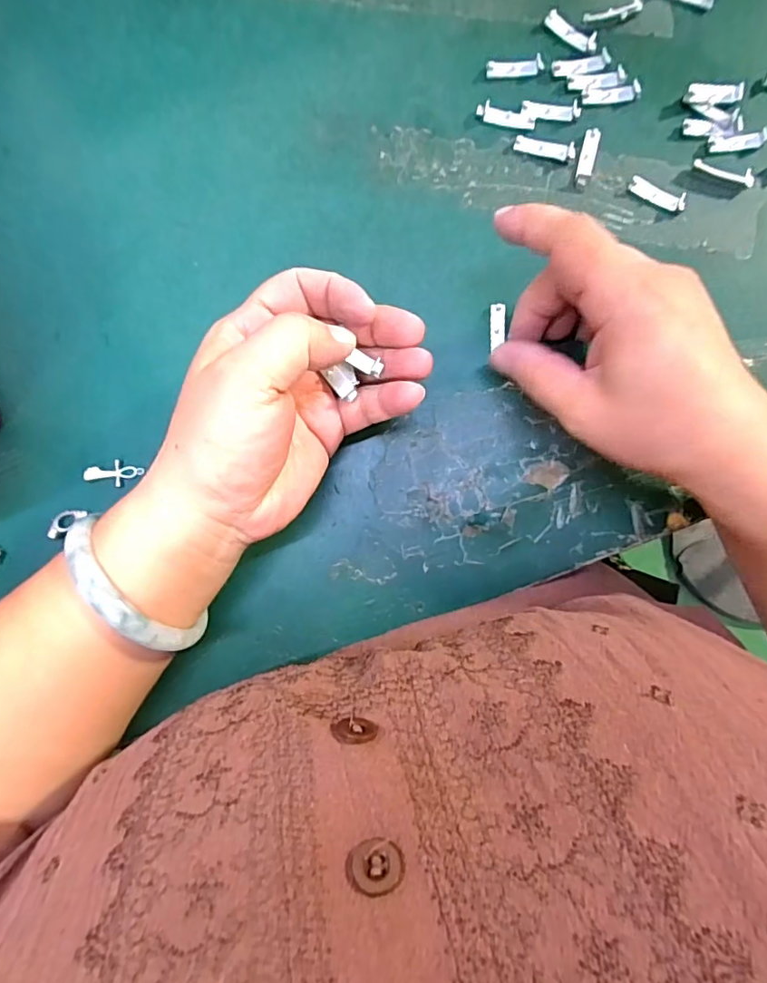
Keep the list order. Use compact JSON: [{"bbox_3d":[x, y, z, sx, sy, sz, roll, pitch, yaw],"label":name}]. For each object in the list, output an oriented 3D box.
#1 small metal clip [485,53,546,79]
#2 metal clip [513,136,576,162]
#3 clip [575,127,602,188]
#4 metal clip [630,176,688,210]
[{"bbox_3d":[0.067,-0.216,0.275,0.028,0.004,0.008,-4,88,0],"label":"small metal clip"},{"bbox_3d":[0.082,-0.174,0.272,0.030,0.004,0.008,10,88,1],"label":"metal clip"},{"bbox_3d":[0.104,-0.170,0.273,0.008,0.004,0.031,14,88,1],"label":"clip"},{"bbox_3d":[0.138,-0.150,0.271,0.029,0.004,0.008,29,103,5],"label":"metal clip"}]

